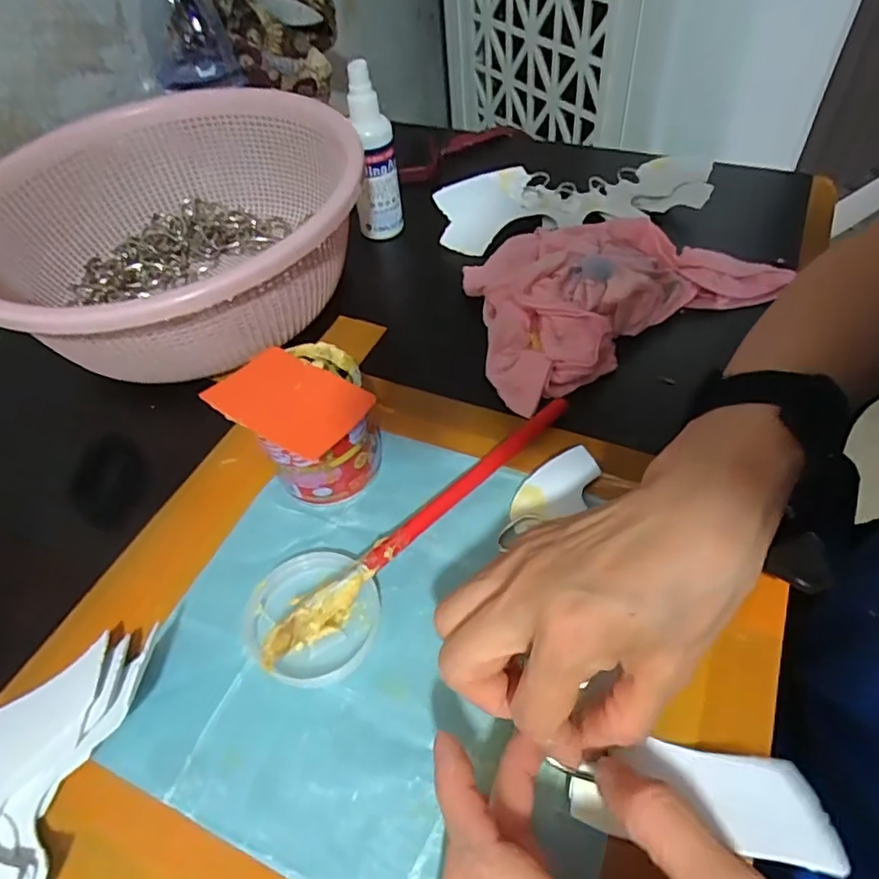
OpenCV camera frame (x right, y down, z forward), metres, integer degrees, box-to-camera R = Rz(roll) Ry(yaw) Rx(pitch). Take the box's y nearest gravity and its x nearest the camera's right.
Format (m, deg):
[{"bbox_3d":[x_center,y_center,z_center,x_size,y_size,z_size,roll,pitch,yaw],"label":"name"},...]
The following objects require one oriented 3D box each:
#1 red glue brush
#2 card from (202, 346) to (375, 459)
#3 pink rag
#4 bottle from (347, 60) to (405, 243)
[{"bbox_3d":[-0.004,0.038,0.323,0.018,0.027,0.223,36,63,27],"label":"red glue brush"},{"bbox_3d":[-0.079,-0.021,0.304,0.075,0.007,0.052,33,63,20],"label":"card"},{"bbox_3d":[0.114,-0.124,0.426,0.227,0.037,0.155,-25,55,-14],"label":"pink rag"},{"bbox_3d":[-0.052,-0.225,0.463,0.031,0.123,0.028,14,55,16],"label":"bottle"}]

